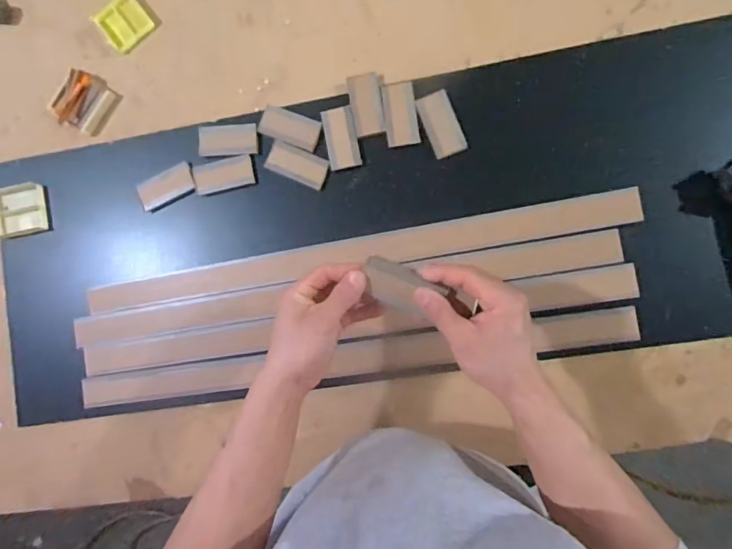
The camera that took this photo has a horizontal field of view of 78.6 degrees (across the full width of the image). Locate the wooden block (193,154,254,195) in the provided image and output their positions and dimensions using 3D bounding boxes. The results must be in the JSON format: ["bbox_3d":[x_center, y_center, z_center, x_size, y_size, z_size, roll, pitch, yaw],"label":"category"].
[{"bbox_3d":[-0.188,-0.132,0.592,0.077,0.009,0.039,-13,85,6],"label":"wooden block"}]

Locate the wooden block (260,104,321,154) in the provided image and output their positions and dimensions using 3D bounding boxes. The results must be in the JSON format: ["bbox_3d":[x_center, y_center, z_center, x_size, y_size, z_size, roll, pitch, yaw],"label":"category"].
[{"bbox_3d":[-0.100,-0.191,0.579,0.077,0.007,0.038,20,89,8],"label":"wooden block"}]

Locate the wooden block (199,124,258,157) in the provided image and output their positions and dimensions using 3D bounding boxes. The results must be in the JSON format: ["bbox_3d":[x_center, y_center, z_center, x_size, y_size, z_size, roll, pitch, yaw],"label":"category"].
[{"bbox_3d":[-0.182,-0.178,0.588,0.076,0.008,0.039,-3,86,7],"label":"wooden block"}]

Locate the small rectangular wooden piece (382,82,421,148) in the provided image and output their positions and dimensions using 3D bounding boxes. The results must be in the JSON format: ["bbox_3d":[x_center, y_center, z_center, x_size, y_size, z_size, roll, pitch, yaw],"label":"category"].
[{"bbox_3d":[0.044,-0.202,0.566,0.040,0.007,0.078,-8,86,7],"label":"small rectangular wooden piece"}]

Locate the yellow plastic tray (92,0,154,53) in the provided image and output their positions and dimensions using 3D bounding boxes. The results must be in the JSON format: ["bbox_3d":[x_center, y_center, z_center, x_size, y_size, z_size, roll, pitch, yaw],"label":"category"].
[{"bbox_3d":[-0.331,-0.346,0.615,0.064,0.015,0.059,-39,83,3],"label":"yellow plastic tray"}]

